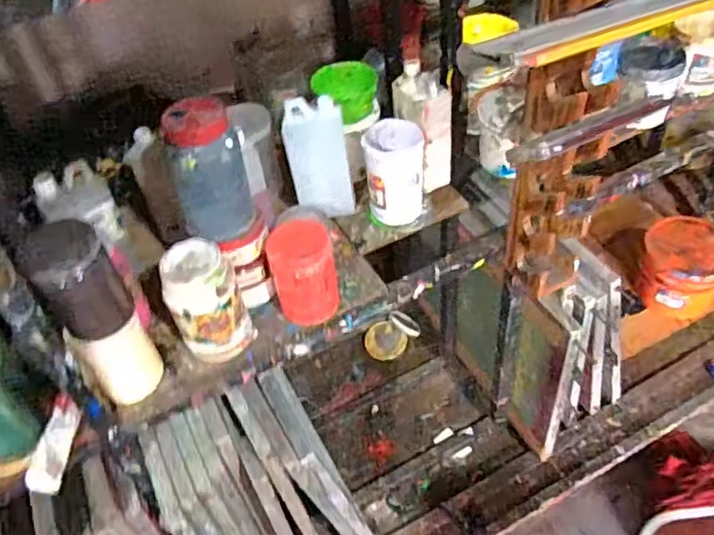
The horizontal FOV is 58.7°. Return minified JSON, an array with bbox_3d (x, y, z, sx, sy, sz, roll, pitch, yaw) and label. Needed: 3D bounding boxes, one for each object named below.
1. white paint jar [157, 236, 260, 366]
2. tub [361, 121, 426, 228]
[{"bbox_3d":[-0.210,0.047,0.889,0.097,0.169,0.080,-22,48,-15],"label":"white paint jar"},{"bbox_3d":[0.066,-0.164,1.072,0.096,0.147,0.111,-1,46,6],"label":"tub"}]

